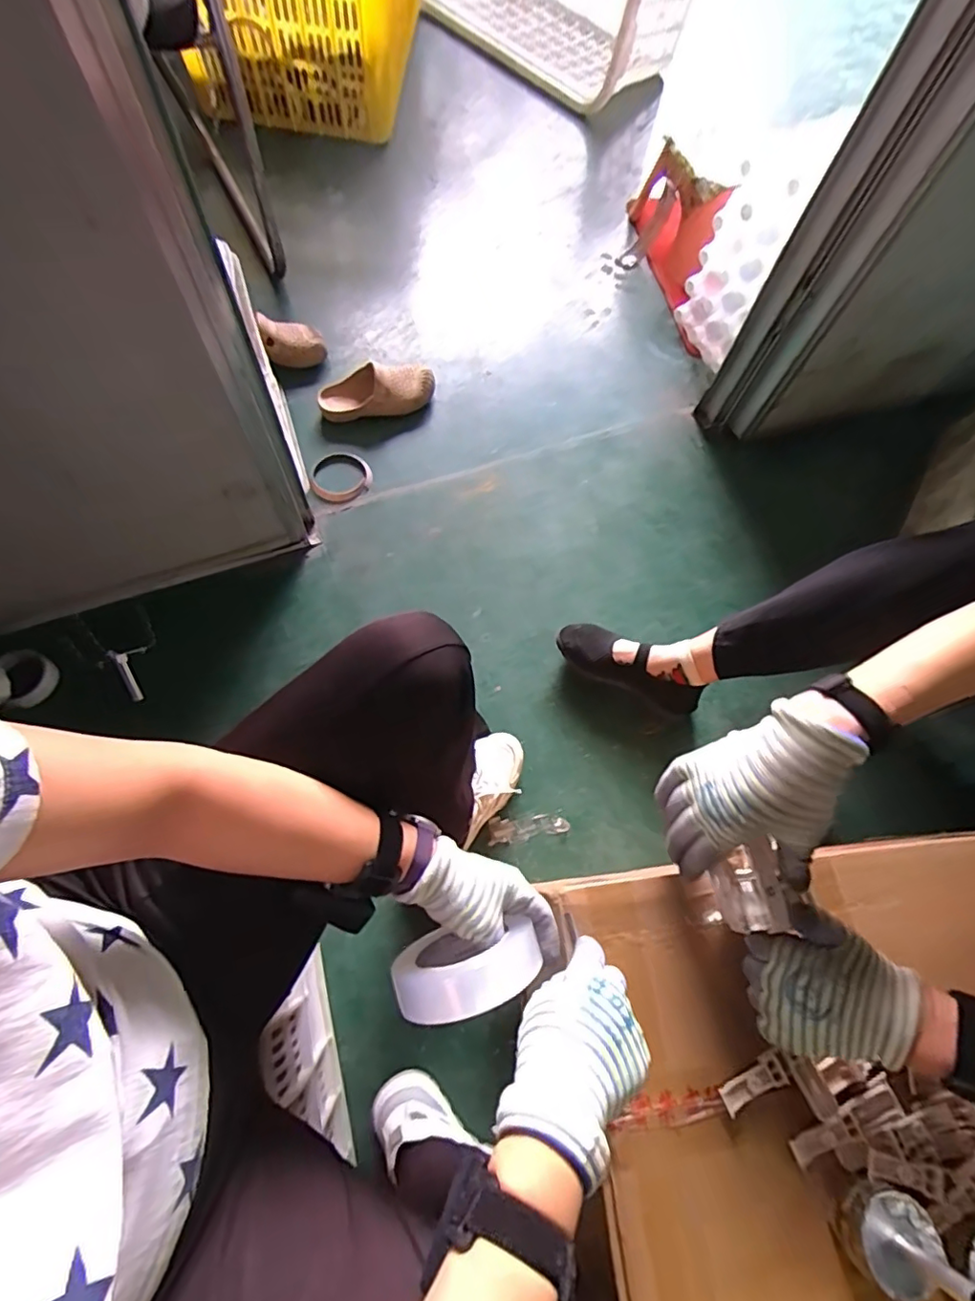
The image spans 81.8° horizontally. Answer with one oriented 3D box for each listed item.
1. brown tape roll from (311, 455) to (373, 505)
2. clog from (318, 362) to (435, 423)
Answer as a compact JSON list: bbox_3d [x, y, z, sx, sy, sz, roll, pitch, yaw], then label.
[{"bbox_3d":[-0.290,-0.345,1.107,0.118,0.024,0.112,2,68,-4],"label":"brown tape roll"},{"bbox_3d":[-0.226,-0.532,1.140,0.233,0.076,0.086,-9,70,-8],"label":"clog"}]

